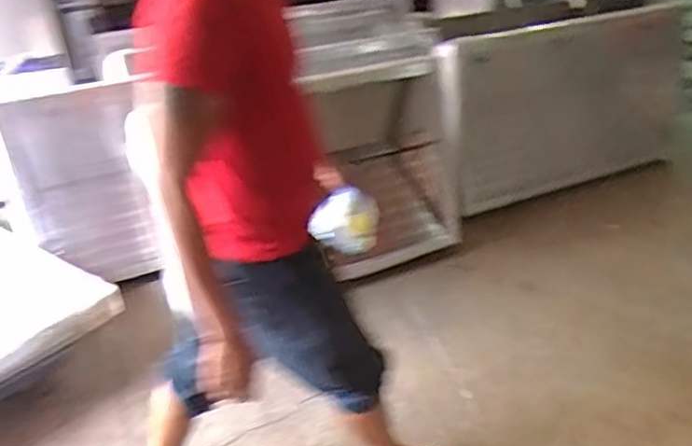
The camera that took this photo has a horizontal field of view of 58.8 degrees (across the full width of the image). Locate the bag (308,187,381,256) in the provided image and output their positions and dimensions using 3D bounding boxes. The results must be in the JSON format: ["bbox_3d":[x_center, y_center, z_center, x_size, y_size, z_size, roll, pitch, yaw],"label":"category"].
[{"bbox_3d":[-0.005,-0.021,1.691,0.193,0.160,0.154,-2,29,2],"label":"bag"}]

